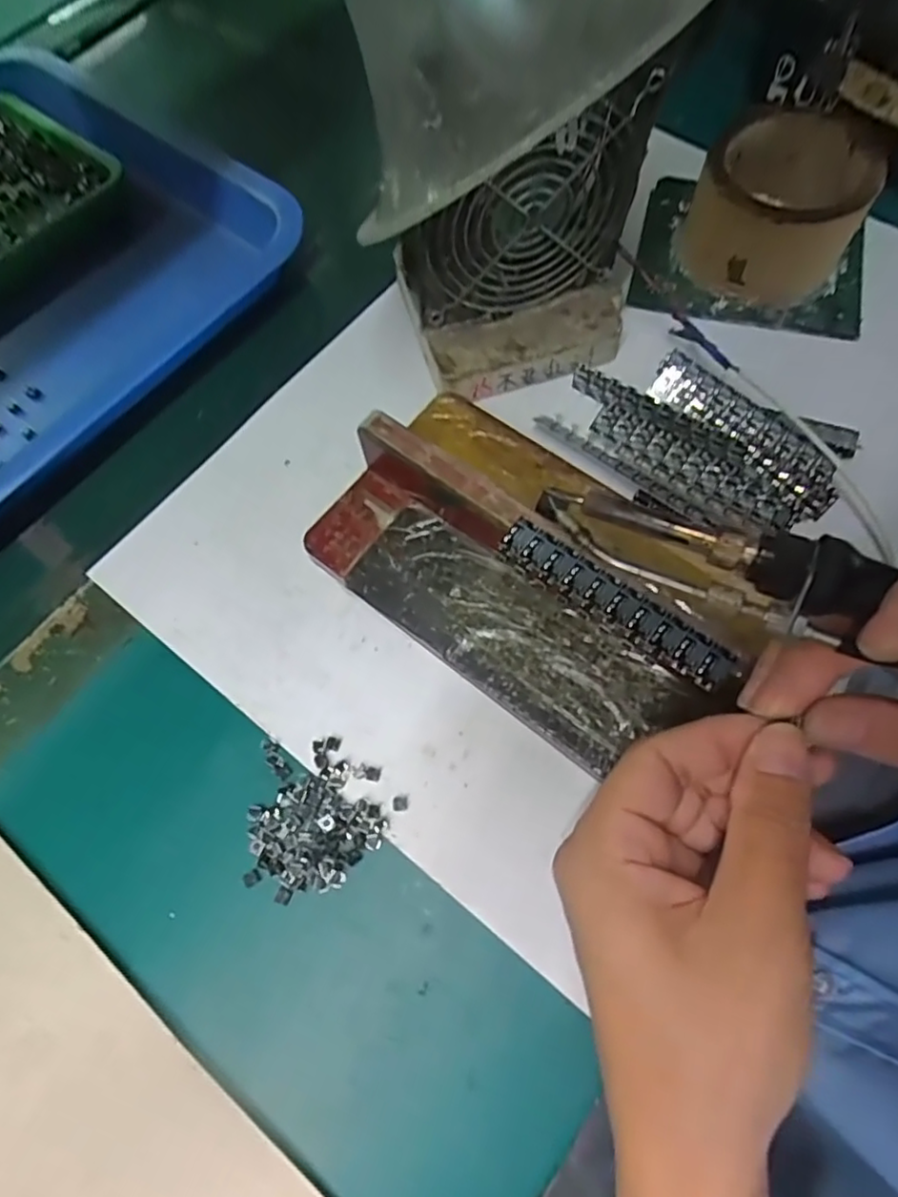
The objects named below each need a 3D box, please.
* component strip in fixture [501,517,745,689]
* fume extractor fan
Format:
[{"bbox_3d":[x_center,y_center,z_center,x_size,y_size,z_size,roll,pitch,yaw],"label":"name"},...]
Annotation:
[{"bbox_3d":[0.068,0.001,0.269,0.106,0.005,0.019,36,74,15],"label":"component strip in fixture"},{"bbox_3d":[0.043,-0.176,0.328,0.127,0.123,0.046,-14,68,-4],"label":"fume extractor fan"}]

